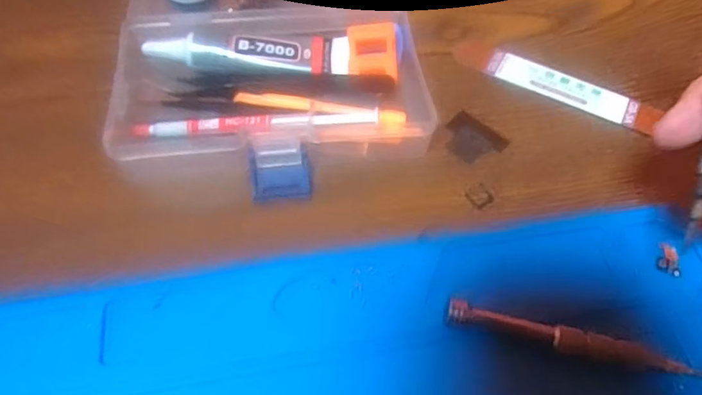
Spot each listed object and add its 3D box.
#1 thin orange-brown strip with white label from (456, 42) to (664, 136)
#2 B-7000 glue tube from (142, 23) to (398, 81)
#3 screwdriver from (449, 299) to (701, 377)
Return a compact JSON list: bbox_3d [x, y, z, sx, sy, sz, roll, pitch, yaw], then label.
[{"bbox_3d":[0.108,-0.062,0.274,0.106,0.004,0.022,27,61,14],"label":"thin orange-brown strip with white label"},{"bbox_3d":[-0.039,-0.075,0.266,0.124,0.019,0.032,5,58,1],"label":"B-7000 glue tube"},{"bbox_3d":[0.084,0.054,0.193,0.096,0.011,0.009,11,58,5],"label":"screwdriver"}]

